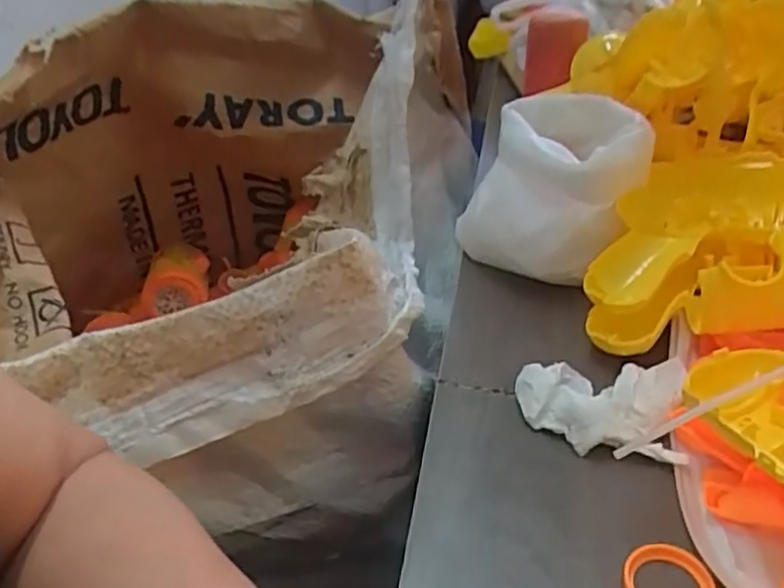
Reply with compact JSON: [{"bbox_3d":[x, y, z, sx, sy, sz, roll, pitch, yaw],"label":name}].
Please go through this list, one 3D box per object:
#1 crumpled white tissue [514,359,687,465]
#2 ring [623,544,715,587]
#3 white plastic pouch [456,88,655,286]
[{"bbox_3d":[0.108,0.056,0.360,0.083,0.019,0.057,5,36,12],"label":"crumpled white tissue"},{"bbox_3d":[0.114,0.119,0.283,0.035,0.008,0.032,-2,35,2],"label":"ring"},{"bbox_3d":[0.110,-0.077,0.486,0.113,0.107,0.130,5,36,12],"label":"white plastic pouch"}]

